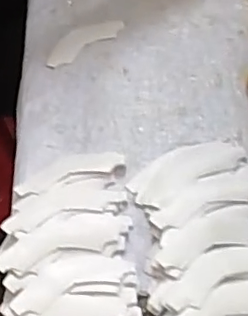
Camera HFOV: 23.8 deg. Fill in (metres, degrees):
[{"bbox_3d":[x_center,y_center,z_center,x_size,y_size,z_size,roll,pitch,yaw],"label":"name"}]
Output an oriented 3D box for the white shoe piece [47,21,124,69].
[{"bbox_3d":[-0.053,-0.150,0.747,0.117,0.009,0.037,-34,58,-22],"label":"white shoe piece"}]

